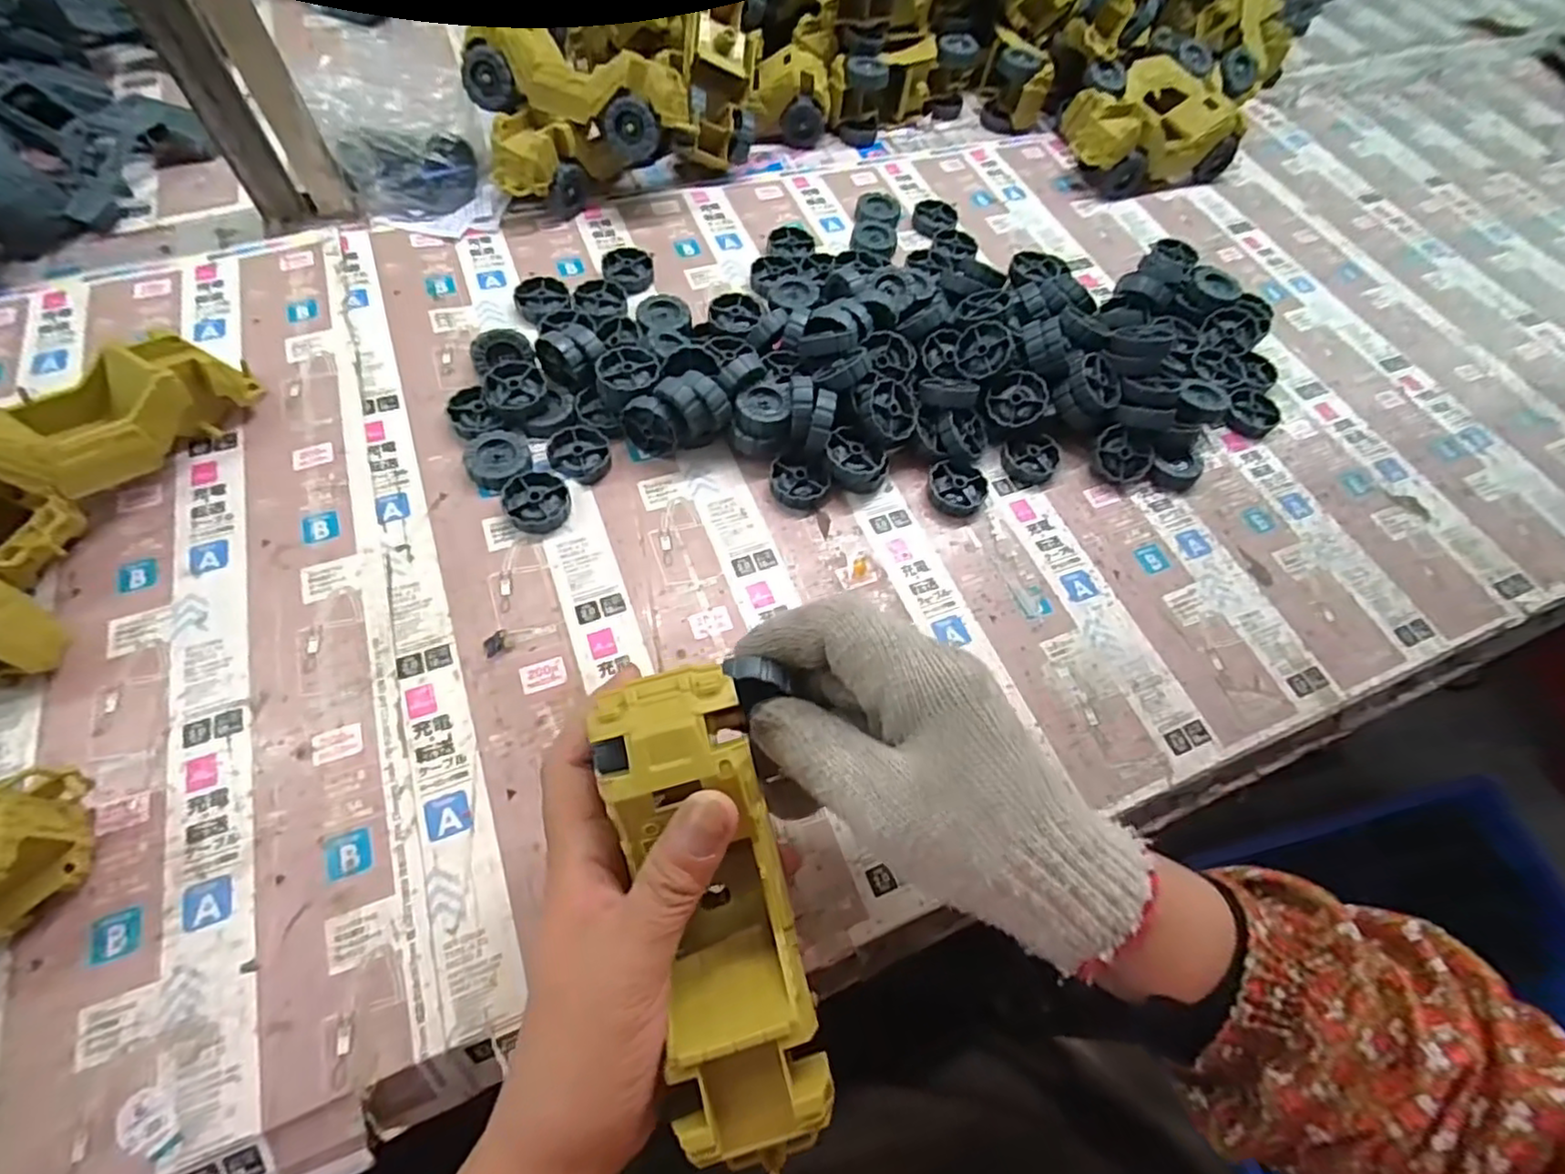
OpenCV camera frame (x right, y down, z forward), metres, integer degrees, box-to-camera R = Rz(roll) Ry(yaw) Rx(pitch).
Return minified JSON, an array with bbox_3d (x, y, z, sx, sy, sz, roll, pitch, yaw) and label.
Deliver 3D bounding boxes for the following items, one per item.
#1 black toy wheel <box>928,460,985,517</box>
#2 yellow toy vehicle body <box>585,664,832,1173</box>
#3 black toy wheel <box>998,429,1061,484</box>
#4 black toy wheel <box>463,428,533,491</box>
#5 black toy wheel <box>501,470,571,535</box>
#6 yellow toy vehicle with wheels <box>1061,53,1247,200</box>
[{"bbox_3d":[0.115,-0.065,0.444,0.037,0.010,0.036,9,63,2],"label":"black toy wheel"},{"bbox_3d":[-0.023,0.117,0.243,0.052,0.046,0.170,-14,84,-10],"label":"yellow toy vehicle body"},{"bbox_3d":[0.172,-0.090,0.463,0.042,0.010,0.037,-36,70,-19],"label":"black toy wheel"},{"bbox_3d":[-0.176,-0.080,0.418,0.038,0.011,0.040,1,63,-2],"label":"black toy wheel"},{"bbox_3d":[-0.149,-0.051,0.407,0.038,0.010,0.041,1,63,-2],"label":"black toy wheel"},{"bbox_3d":[0.339,-0.432,0.629,0.153,0.059,0.110,-12,64,-11],"label":"yellow toy vehicle with wheels"}]

